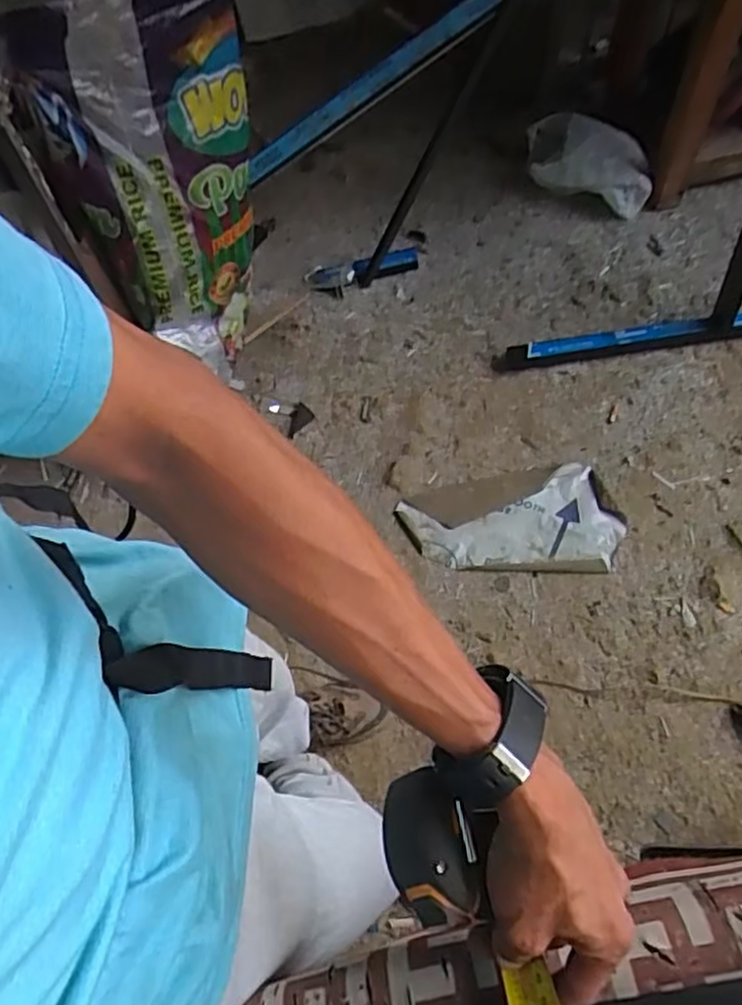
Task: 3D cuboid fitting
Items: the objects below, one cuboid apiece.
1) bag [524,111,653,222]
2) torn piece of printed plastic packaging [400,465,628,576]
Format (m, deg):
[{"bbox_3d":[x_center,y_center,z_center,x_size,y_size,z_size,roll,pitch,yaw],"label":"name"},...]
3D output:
[{"bbox_3d":[0.517,-0.812,1.678,0.331,0.157,0.134,28,69,20],"label":"bag"},{"bbox_3d":[0.270,0.026,1.332,0.409,0.025,0.229,-1,61,7],"label":"torn piece of printed plastic packaging"}]

